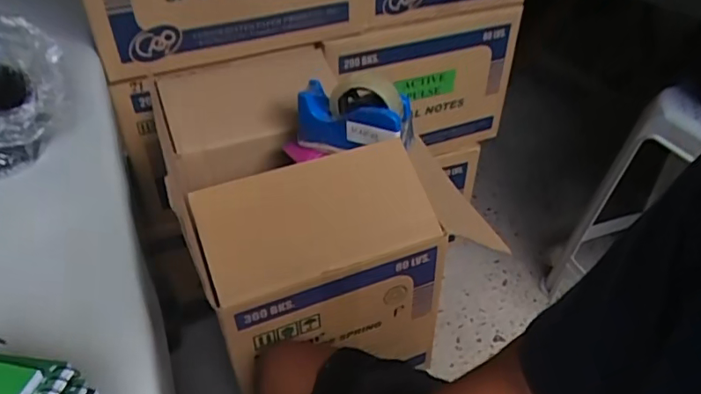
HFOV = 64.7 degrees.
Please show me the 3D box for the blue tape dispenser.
[{"bbox_3d":[0.009,-0.118,0.762,0.155,0.103,0.069,18,42,20],"label":"blue tape dispenser"}]

